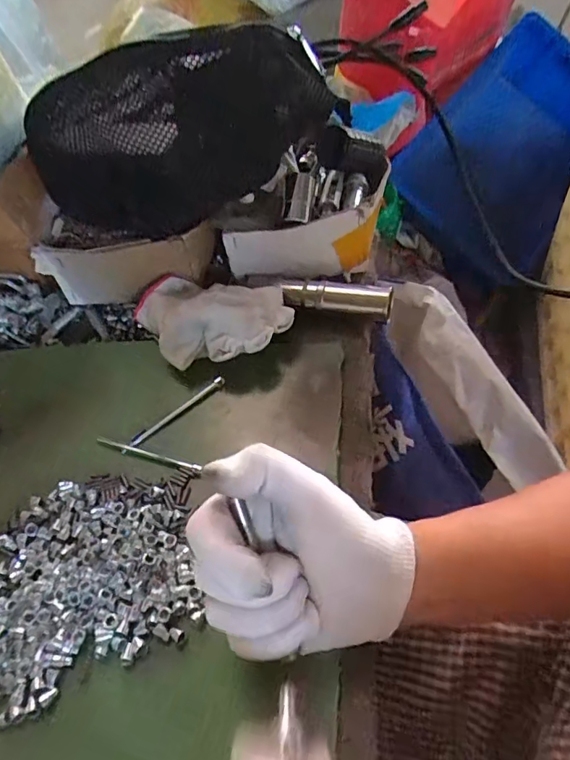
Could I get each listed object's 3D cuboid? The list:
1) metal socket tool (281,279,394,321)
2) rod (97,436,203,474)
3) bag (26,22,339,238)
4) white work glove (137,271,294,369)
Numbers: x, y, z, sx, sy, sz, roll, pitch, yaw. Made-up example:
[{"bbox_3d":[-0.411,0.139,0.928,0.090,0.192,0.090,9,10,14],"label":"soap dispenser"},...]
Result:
[{"bbox_3d":[0.042,-0.065,0.413,0.088,0.025,0.021,9,53,16],"label":"metal socket tool"},{"bbox_3d":[-0.098,0.053,0.360,0.088,0.005,0.008,12,54,20],"label":"rod"},{"bbox_3d":[-0.087,-0.199,0.430,0.256,0.143,0.063,-11,51,0],"label":"bag"},{"bbox_3d":[-0.060,-0.047,0.403,0.132,0.044,0.080,5,52,13],"label":"white work glove"}]

